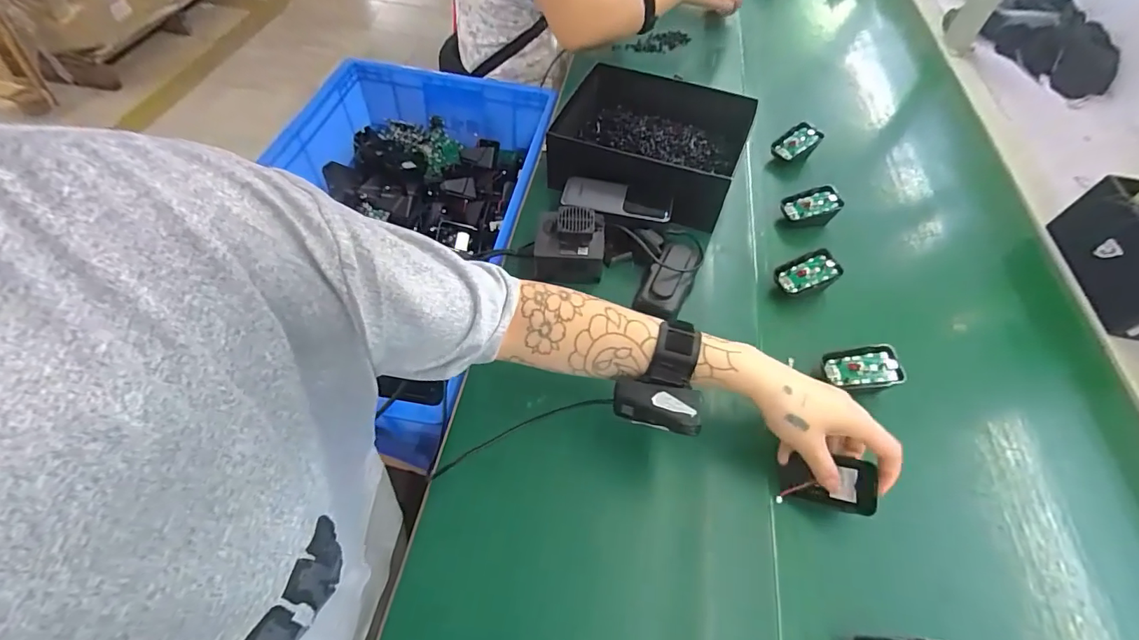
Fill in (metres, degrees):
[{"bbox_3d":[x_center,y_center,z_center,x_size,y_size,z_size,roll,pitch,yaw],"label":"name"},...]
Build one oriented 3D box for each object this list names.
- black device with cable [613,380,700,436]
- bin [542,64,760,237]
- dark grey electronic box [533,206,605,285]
[{"bbox_3d":[0.070,0.069,0.387,0.068,0.021,0.033,9,54,17],"label":"black device with cable"},{"bbox_3d":[0.107,-0.238,0.637,0.221,0.069,0.182,18,55,12],"label":"bin"},{"bbox_3d":[0.001,-0.087,0.544,0.077,0.043,0.082,2,53,0],"label":"dark grey electronic box"}]

